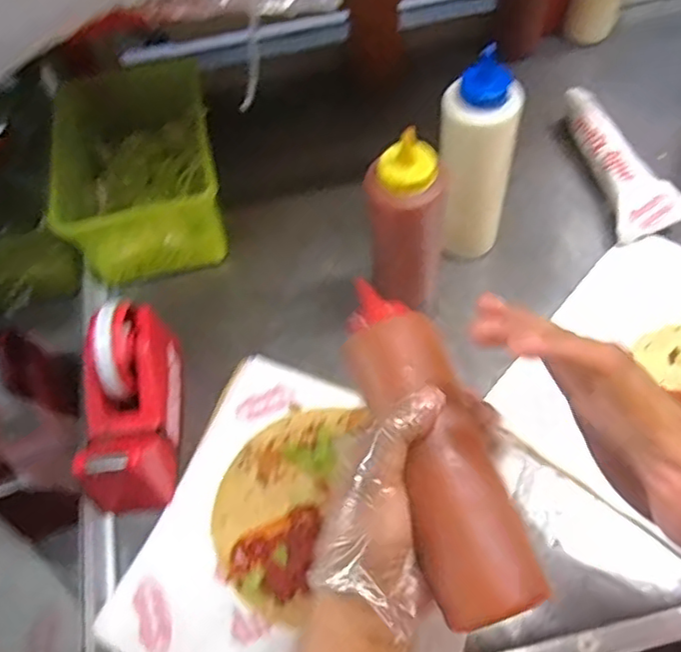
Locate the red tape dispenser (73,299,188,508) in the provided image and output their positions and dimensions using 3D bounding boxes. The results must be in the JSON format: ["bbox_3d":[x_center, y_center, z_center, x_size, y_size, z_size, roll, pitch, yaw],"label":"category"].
[{"bbox_3d":[-0.170,0.060,0.521,0.061,0.080,0.153,-4,58,0],"label":"red tape dispenser"}]

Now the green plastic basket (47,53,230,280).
[{"bbox_3d":[-0.206,-0.156,0.652,0.158,0.100,0.214,-11,59,-5],"label":"green plastic basket"}]

